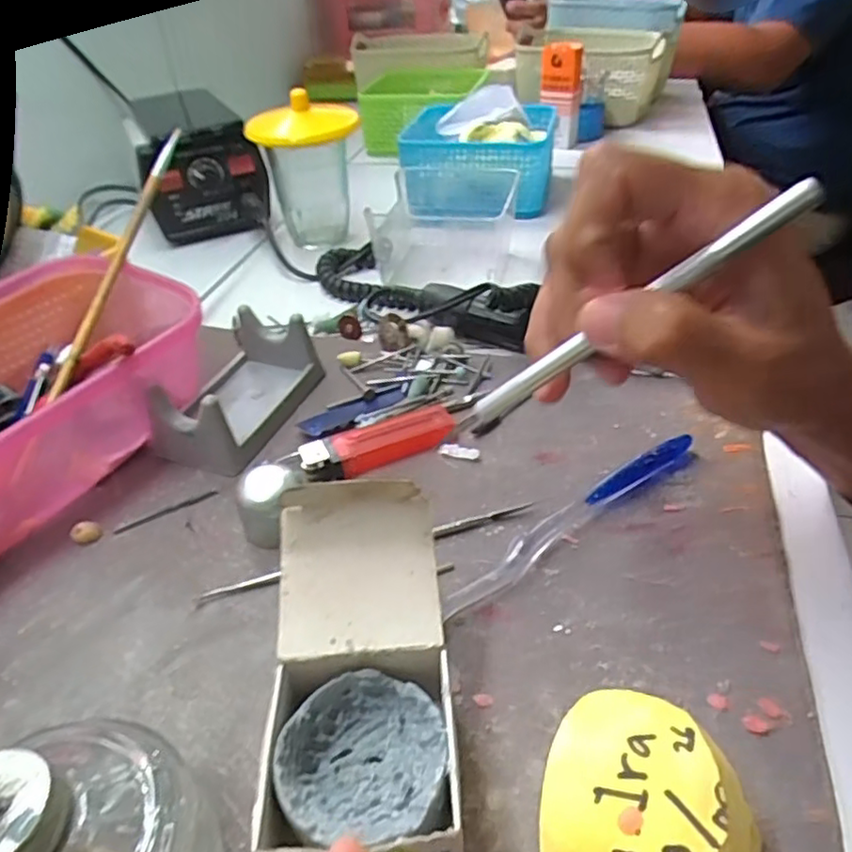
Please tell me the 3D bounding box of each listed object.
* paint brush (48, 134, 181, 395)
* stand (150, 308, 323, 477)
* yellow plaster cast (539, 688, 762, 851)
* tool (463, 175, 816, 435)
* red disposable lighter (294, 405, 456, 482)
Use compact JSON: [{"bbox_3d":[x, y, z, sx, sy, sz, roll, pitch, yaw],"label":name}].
[{"bbox_3d":[-0.173,-0.098,0.363,0.015,0.011,0.181,6,65,11],"label":"paint brush"},{"bbox_3d":[-0.104,-0.022,0.350,0.058,0.036,0.098,10,42,15],"label":"stand"},{"bbox_3d":[0.057,0.108,0.182,0.048,0.036,0.065,3,40,8],"label":"yellow plaster cast"},{"bbox_3d":[0.060,-0.033,0.198,0.121,0.009,0.004,-35,32,25],"label":"tool"},{"bbox_3d":[-0.024,0.007,0.328,0.078,0.010,0.029,-17,42,-16],"label":"red disposable lighter"}]

